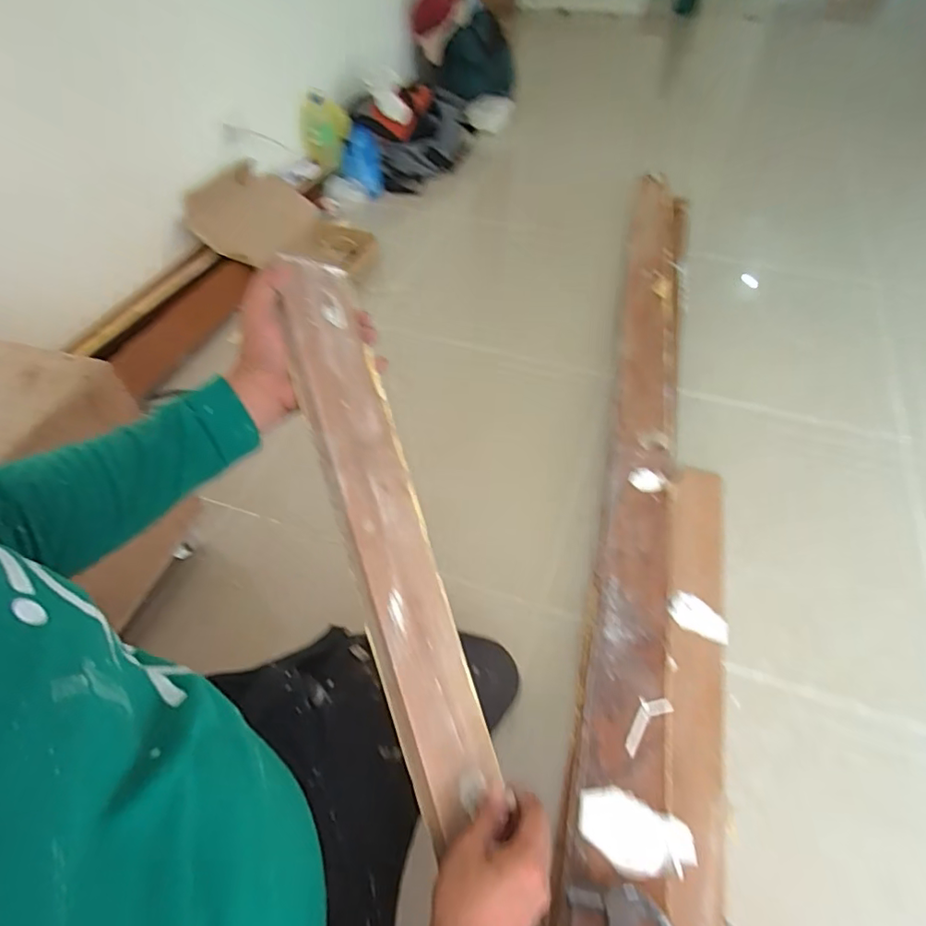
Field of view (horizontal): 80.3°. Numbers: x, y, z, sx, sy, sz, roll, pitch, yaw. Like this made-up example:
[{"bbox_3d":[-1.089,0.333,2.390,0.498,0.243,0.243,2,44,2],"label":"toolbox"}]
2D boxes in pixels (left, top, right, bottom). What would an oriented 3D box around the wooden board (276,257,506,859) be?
[{"bbox_3d":[-0.073,0.058,0.537,0.107,0.018,0.535,-9,79,-53],"label":"wooden board"}]

